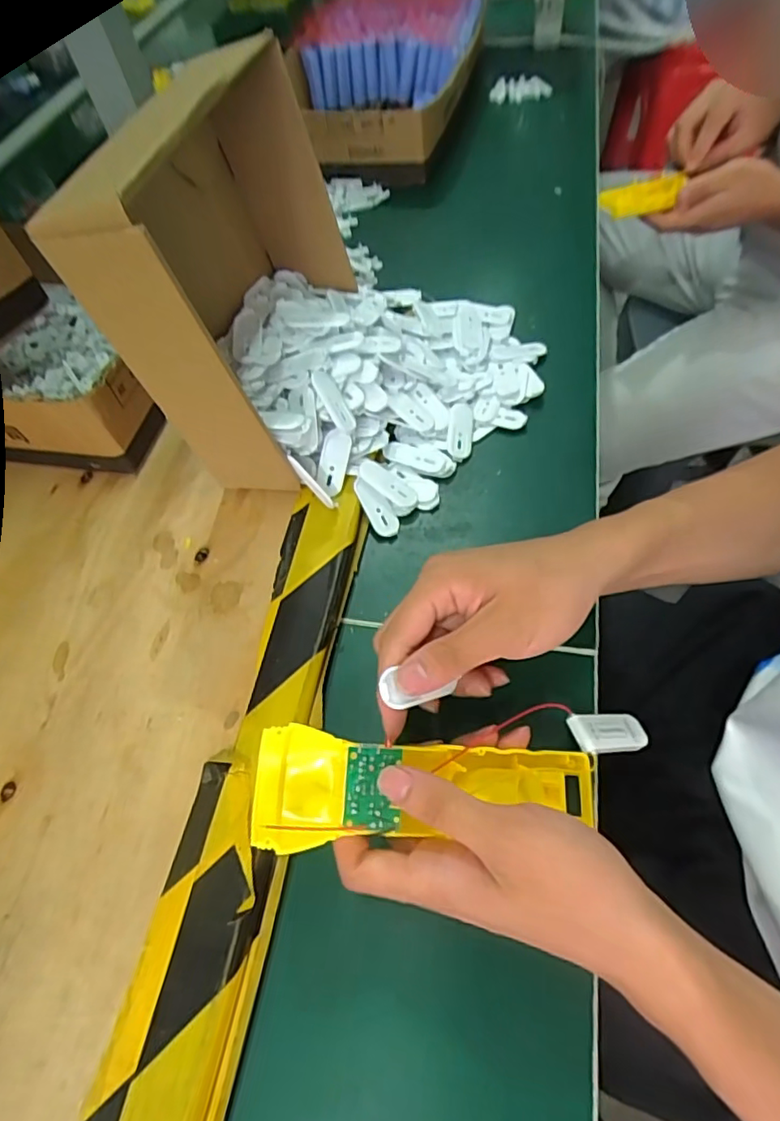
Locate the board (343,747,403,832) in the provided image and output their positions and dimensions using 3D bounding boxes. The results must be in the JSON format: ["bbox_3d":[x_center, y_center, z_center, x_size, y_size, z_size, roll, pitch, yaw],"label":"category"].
[{"bbox_3d":[-0.007,0.102,0.253,0.024,0.004,0.034,6,71,-6],"label":"board"}]

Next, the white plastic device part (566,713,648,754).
[{"bbox_3d":[0.122,0.095,0.312,0.054,0.007,0.022,10,53,-31],"label":"white plastic device part"}]

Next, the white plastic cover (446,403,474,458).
[{"bbox_3d":[0.054,-0.101,0.432,0.018,0.006,0.049,5,60,7],"label":"white plastic cover"}]

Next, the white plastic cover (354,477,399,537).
[{"bbox_3d":[-0.010,-0.038,0.400,0.018,0.004,0.046,-34,86,-15],"label":"white plastic cover"}]

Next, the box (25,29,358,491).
[{"bbox_3d":[-0.099,-0.188,0.386,0.088,0.195,0.216,11,61,10],"label":"box"}]

